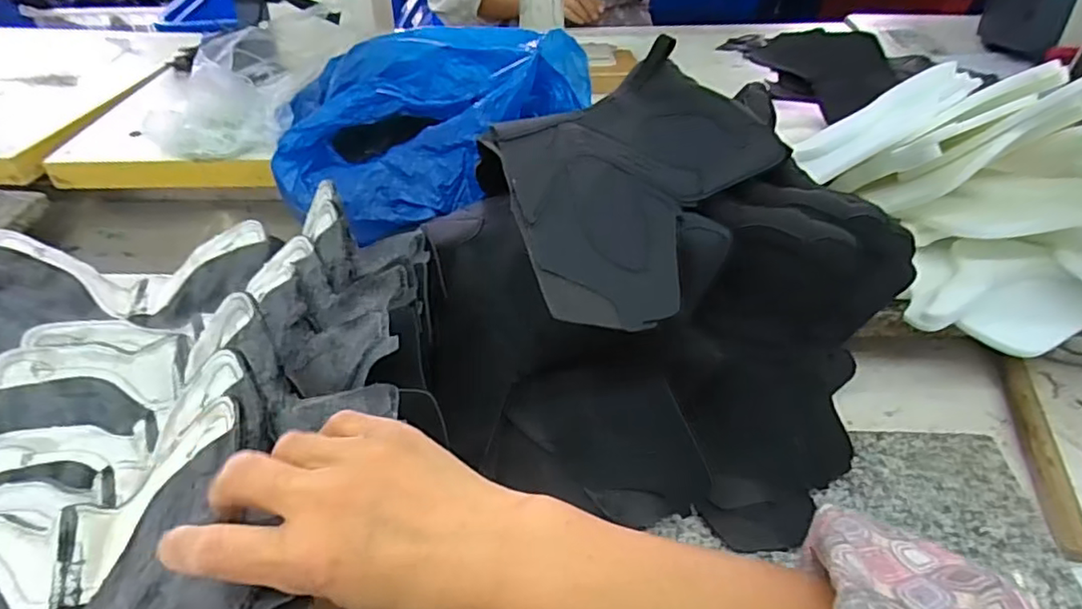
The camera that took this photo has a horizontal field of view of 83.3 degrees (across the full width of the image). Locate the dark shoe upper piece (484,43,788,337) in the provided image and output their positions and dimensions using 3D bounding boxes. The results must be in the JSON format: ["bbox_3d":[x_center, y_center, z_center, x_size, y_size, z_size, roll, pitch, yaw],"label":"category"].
[{"bbox_3d":[0.071,-0.084,0.414,0.197,0.063,0.186,-18,45,-18],"label":"dark shoe upper piece"}]

